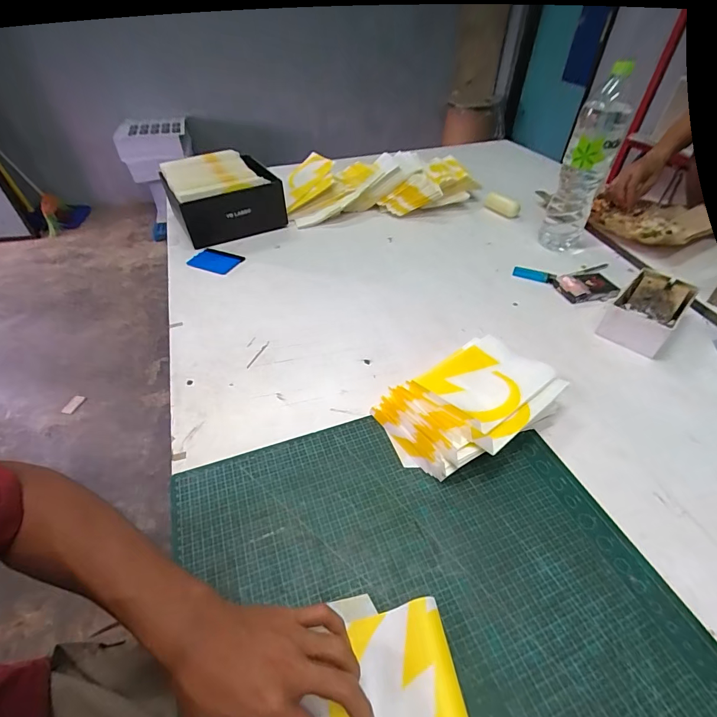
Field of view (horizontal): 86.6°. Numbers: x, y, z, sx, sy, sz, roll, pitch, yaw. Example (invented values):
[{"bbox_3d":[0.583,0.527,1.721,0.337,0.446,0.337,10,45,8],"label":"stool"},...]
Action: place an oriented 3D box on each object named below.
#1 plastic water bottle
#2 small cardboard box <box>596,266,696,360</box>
[{"bbox_3d":[0.422,-0.354,0.710,0.078,0.298,0.071,22,49,20],"label":"plastic water bottle"},{"bbox_3d":[0.465,-0.076,0.614,0.160,0.055,0.086,-35,55,-30],"label":"small cardboard box"}]

